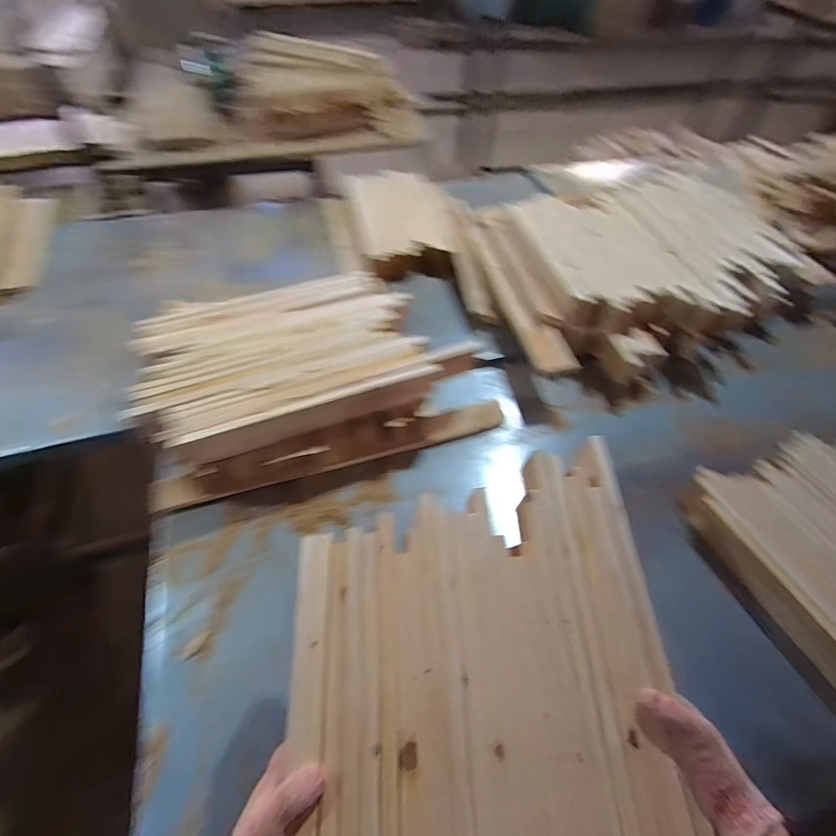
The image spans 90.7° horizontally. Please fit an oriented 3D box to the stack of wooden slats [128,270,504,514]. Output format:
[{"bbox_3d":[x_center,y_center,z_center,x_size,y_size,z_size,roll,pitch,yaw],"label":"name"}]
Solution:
[{"bbox_3d":[-0.213,-0.111,0.924,0.723,0.183,0.440,-16,57,-13],"label":"stack of wooden slats"}]

